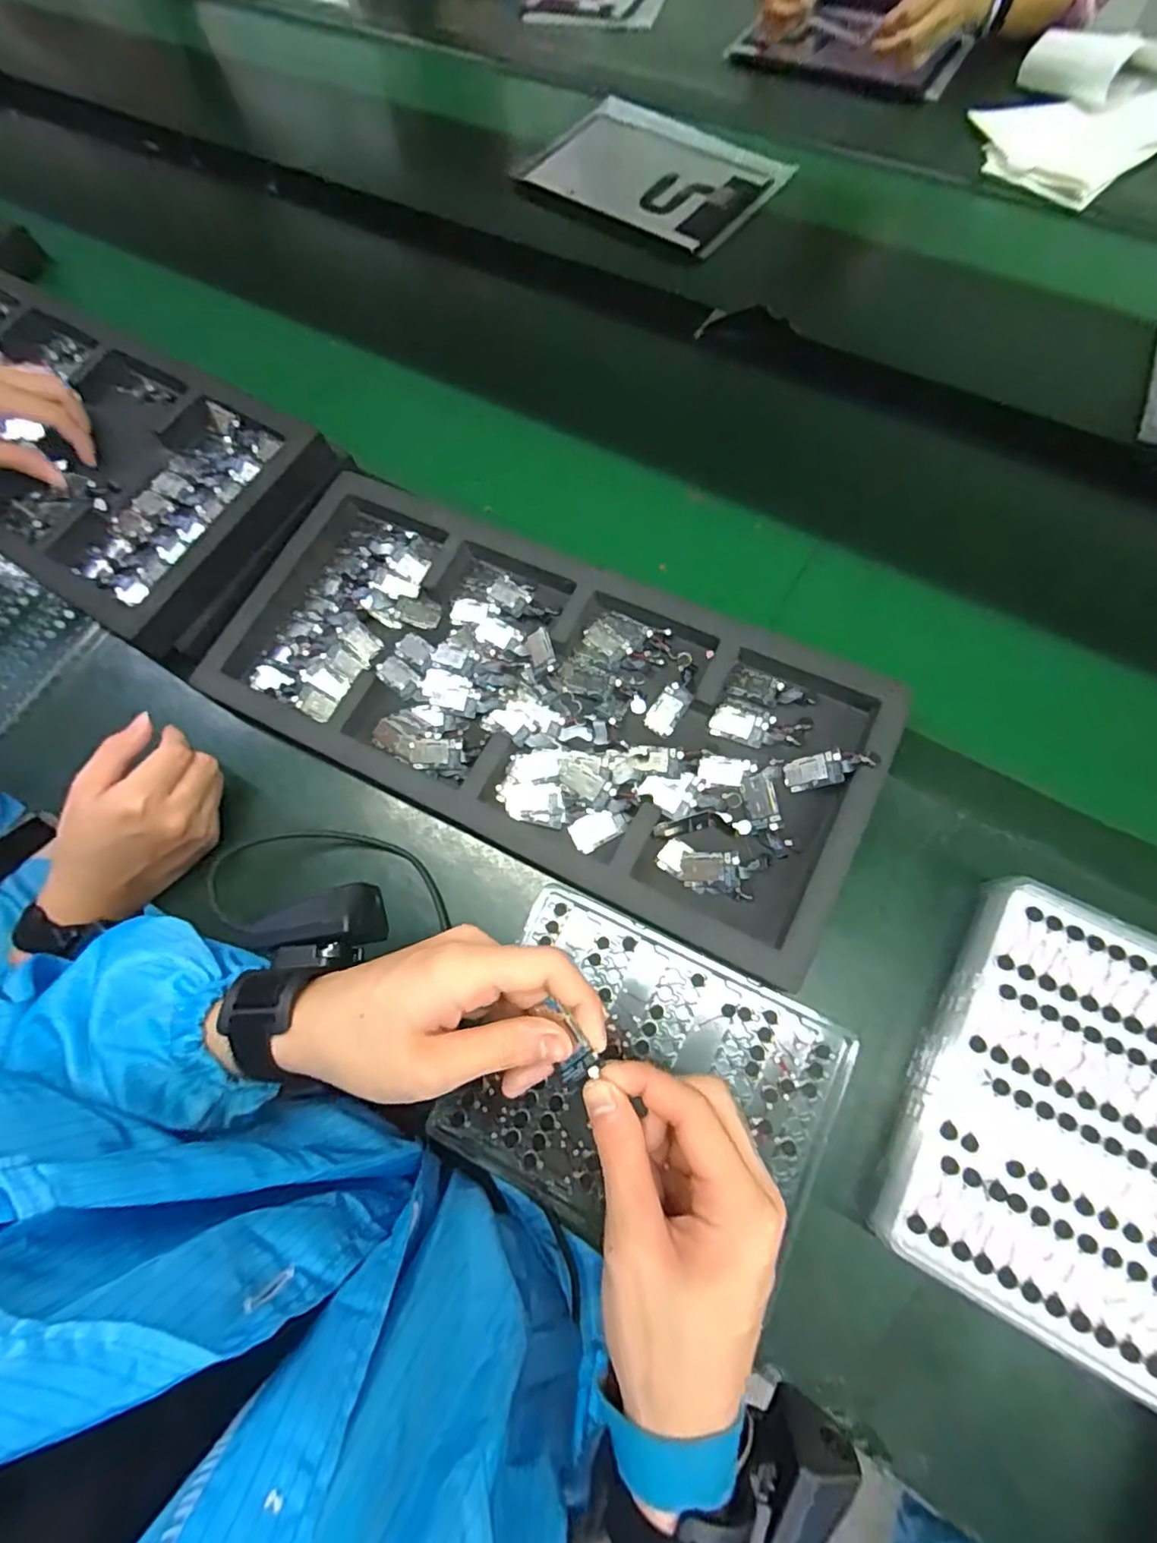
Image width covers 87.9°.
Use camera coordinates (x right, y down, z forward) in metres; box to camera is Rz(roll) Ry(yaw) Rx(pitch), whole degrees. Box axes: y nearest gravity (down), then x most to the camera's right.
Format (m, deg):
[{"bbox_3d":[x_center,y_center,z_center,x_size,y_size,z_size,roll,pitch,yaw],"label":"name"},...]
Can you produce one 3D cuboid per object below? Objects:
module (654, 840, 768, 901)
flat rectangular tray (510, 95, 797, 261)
[{"bbox_3d":[0.086,0.065,0.396,0.069,0.010,0.029,12,92,14],"label":"module"},{"bbox_3d":[0.085,-0.701,0.709,0.286,0.028,0.182,40,79,18],"label":"flat rectangular tray"}]

